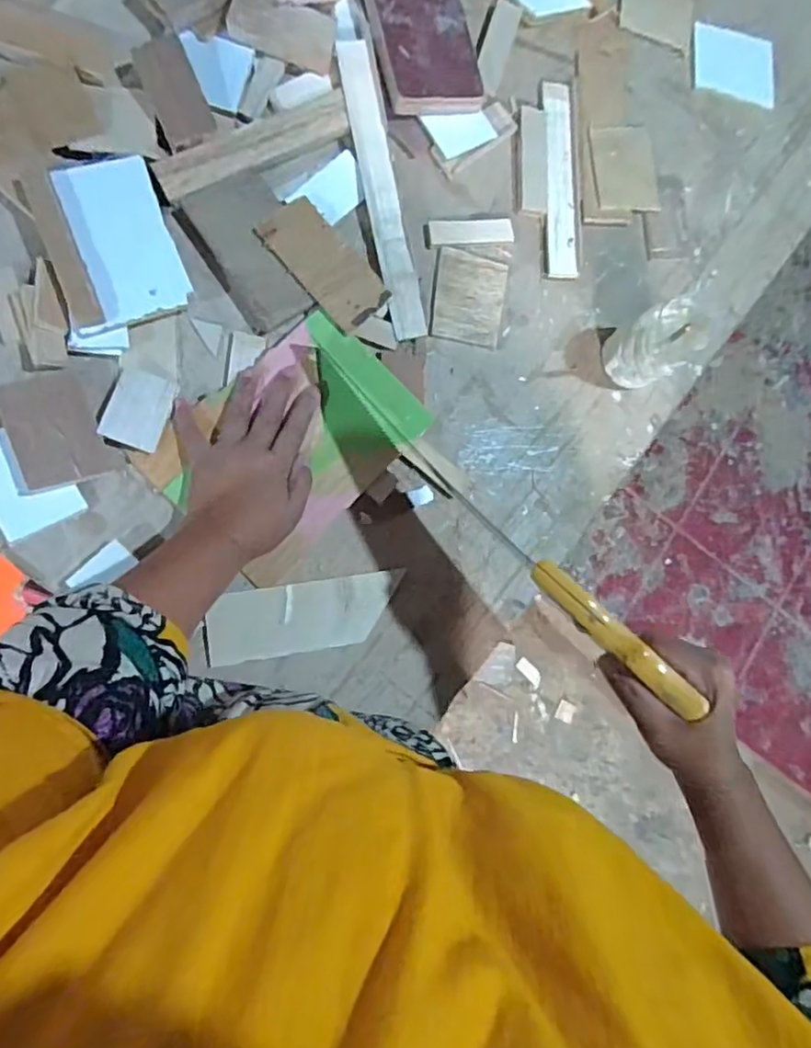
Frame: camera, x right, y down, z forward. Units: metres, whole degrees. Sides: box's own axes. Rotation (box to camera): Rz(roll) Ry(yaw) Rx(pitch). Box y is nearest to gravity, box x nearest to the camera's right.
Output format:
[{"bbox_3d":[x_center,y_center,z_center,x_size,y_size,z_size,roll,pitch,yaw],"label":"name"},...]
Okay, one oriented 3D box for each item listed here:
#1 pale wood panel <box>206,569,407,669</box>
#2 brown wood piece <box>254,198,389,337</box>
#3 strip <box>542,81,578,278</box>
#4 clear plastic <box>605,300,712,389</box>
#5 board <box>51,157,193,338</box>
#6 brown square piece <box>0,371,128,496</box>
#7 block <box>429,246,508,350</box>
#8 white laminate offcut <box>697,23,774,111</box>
[{"bbox_3d":[-0.088,0.083,0.528,0.171,0.004,0.062,-7,94,-14],"label":"pale wood panel"},{"bbox_3d":[-0.074,-0.233,0.529,0.060,0.004,0.117,-46,100,-13],"label":"brown wood piece"},{"bbox_3d":[0.157,-0.353,0.599,0.033,0.008,0.200,-2,85,-12],"label":"strip"},{"bbox_3d":[0.246,-0.172,0.574,0.065,0.099,0.065,1,84,-11],"label":"clear plastic"},{"bbox_3d":[-0.239,-0.235,0.492,0.083,0.007,0.133,-20,92,-19],"label":"board"},{"bbox_3d":[-0.287,-0.076,0.481,0.077,0.013,0.087,-21,97,-25],"label":"brown square piece"},{"bbox_3d":[0.062,-0.221,0.577,0.070,0.006,0.088,9,82,-11],"label":"block"},{"bbox_3d":[0.370,-0.516,0.658,0.100,0.004,0.079,-1,84,-12],"label":"white laminate offcut"}]

